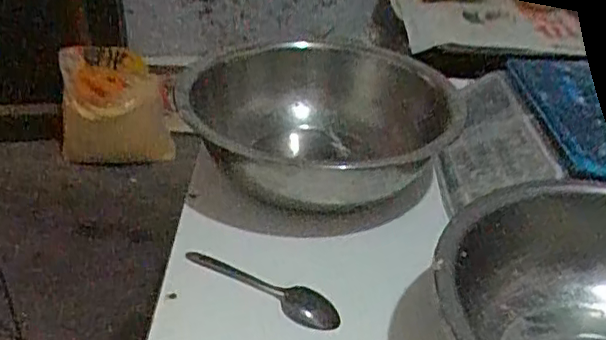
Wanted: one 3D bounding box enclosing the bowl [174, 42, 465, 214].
[{"bbox_3d":[0.018,-0.054,0.768,0.292,0.126,0.295,2,32,-2],"label":"bowl"}]

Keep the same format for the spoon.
[{"bbox_3d":[-0.045,0.123,0.619,0.173,0.015,0.040,15,34,18],"label":"spoon"}]

